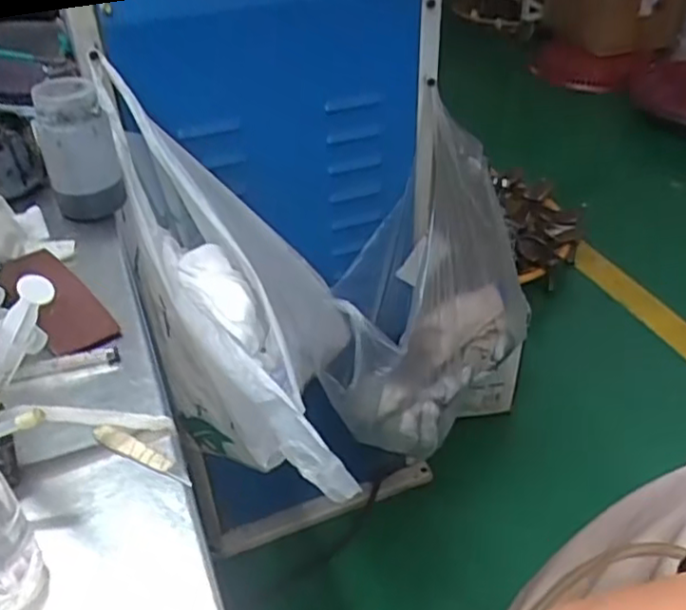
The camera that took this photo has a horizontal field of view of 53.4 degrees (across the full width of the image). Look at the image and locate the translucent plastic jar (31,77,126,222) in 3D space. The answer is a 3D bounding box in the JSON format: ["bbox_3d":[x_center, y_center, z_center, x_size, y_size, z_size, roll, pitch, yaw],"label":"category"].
[{"bbox_3d":[-0.247,-0.148,0.635,0.064,0.106,0.050,-15,40,-15],"label":"translucent plastic jar"}]

